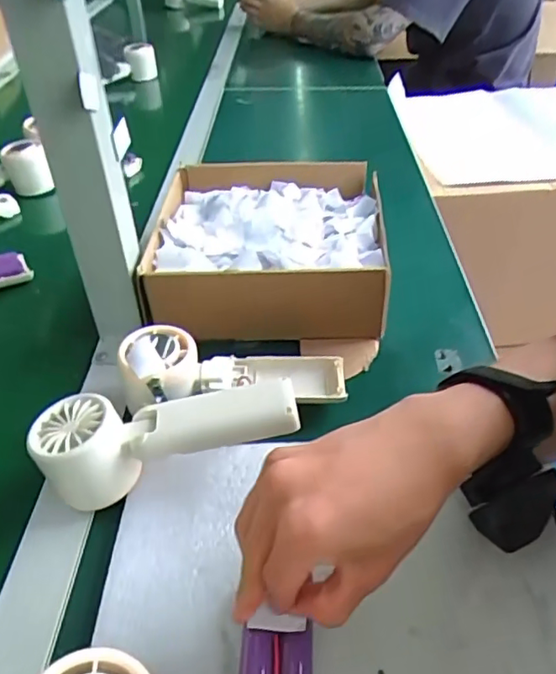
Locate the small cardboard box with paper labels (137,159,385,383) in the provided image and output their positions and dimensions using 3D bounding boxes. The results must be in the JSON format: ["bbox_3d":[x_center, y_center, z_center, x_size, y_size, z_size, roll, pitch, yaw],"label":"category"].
[{"bbox_3d":[-0.004,-0.092,0.551,0.200,0.080,0.226,0,41,6],"label":"small cardboard box with paper labels"}]

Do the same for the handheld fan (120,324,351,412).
[{"bbox_3d":[-0.031,0.026,0.424,0.164,0.037,0.066,4,39,-12],"label":"handheld fan"}]

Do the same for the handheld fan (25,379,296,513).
[{"bbox_3d":[-0.070,0.064,0.369,0.160,0.052,0.050,-10,41,-7],"label":"handheld fan"}]

